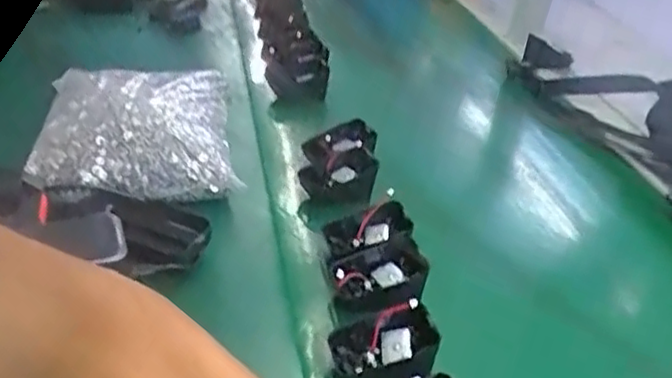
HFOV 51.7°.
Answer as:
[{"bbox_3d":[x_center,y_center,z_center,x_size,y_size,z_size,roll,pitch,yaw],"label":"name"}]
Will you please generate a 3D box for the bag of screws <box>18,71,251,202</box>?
[{"bbox_3d":[-0.185,-0.067,0.661,0.163,0.049,0.246,3,32,-16],"label":"bag of screws"}]

